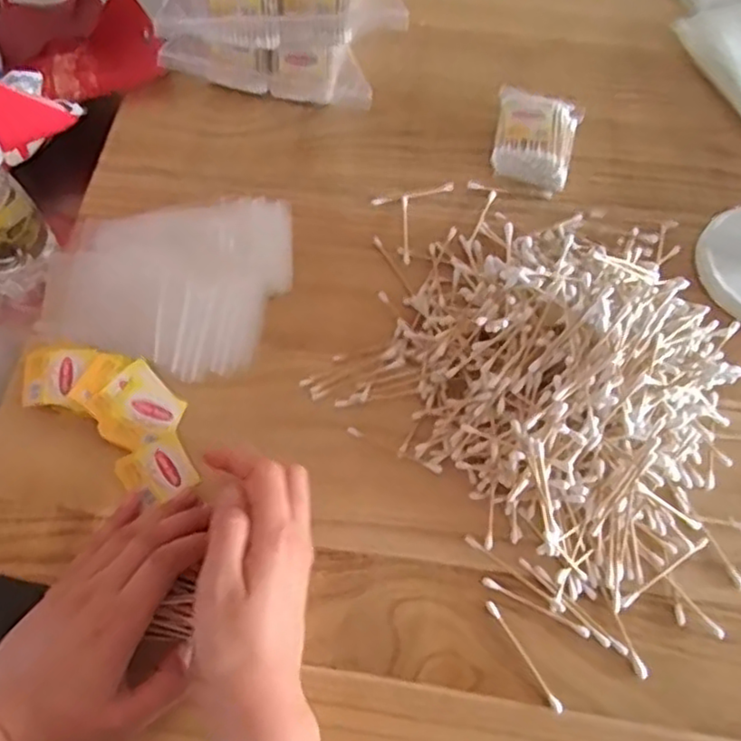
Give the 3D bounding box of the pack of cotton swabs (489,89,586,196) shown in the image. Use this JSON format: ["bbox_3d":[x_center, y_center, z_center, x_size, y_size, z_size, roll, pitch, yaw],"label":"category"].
[{"bbox_3d":[0.141,-0.196,0.571,0.070,0.034,0.085,11,64,2],"label":"pack of cotton swabs"}]

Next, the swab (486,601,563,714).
[{"bbox_3d":[0.092,0.171,0.402,0.005,0.004,0.071,-28,69,-16],"label":"swab"}]

